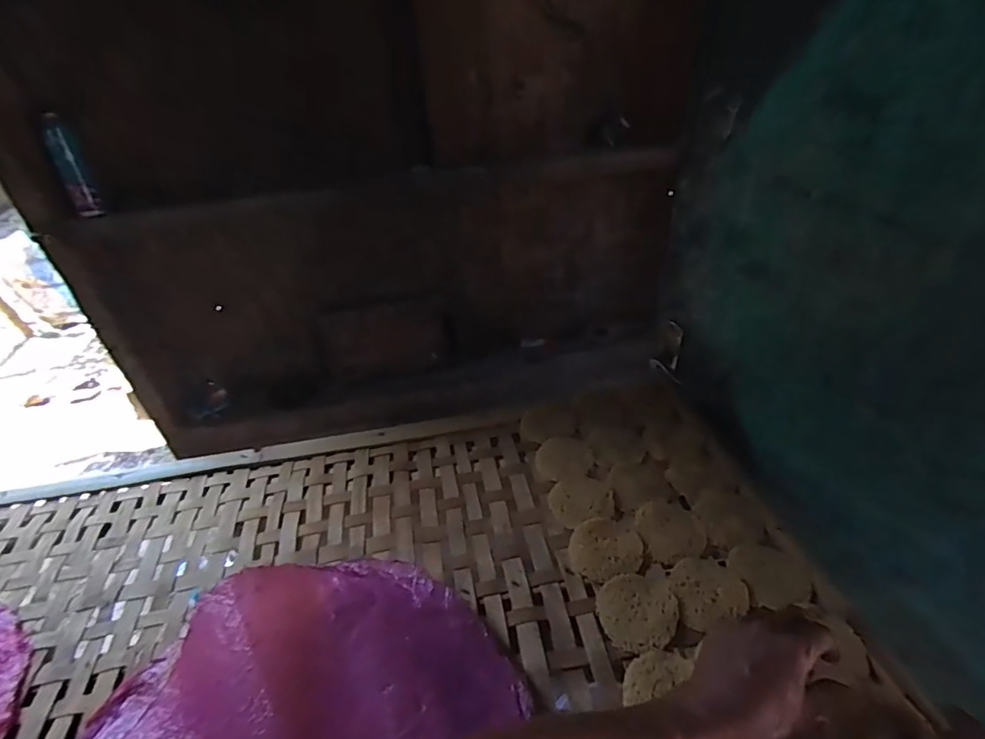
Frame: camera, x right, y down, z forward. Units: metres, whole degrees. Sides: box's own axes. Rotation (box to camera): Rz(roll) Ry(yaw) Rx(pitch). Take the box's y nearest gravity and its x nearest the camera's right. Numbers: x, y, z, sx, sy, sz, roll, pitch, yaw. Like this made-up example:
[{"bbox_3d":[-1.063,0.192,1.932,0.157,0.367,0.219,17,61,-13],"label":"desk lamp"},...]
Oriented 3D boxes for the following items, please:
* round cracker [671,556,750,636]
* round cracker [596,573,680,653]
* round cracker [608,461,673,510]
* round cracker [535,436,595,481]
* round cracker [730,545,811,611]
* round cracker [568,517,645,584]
[{"bbox_3d":[0.224,0.231,0.545,0.076,0.009,0.073,-3,37,2],"label":"round cracker"},{"bbox_3d":[0.149,0.247,0.534,0.077,0.007,0.078,-3,37,2],"label":"round cracker"},{"bbox_3d":[0.189,0.145,0.665,0.076,0.010,0.072,-3,37,2],"label":"round cracker"},{"bbox_3d":[0.097,0.120,0.704,0.073,0.009,0.070,-3,37,2],"label":"round cracker"},{"bbox_3d":[0.299,0.219,0.557,0.072,0.004,0.070,-3,37,2],"label":"round cracker"},{"bbox_3d":[0.129,0.207,0.595,0.079,0.009,0.077,-3,37,2],"label":"round cracker"}]

